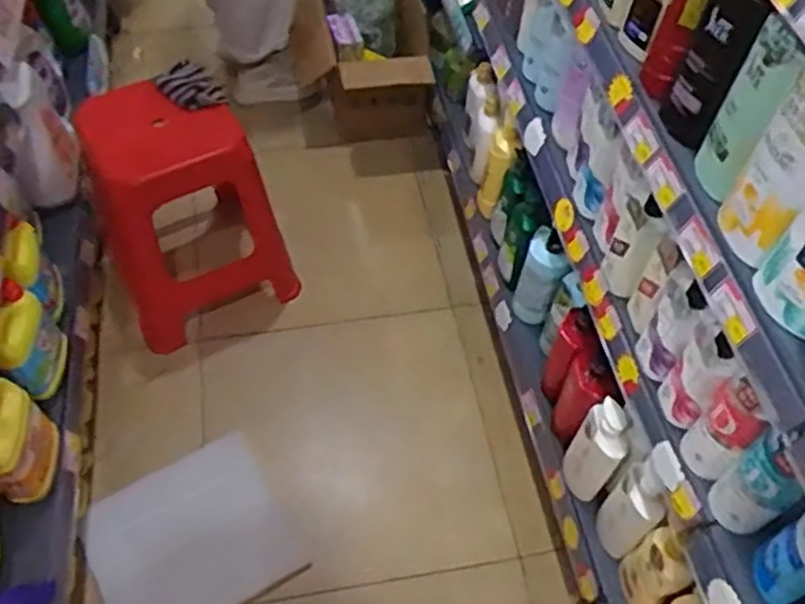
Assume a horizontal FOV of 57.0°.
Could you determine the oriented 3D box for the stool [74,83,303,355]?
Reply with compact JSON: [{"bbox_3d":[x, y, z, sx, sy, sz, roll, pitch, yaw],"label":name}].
[{"bbox_3d":[-0.480,-0.204,1.641,0.368,0.499,0.313,-22,59,-16],"label":"stool"}]

